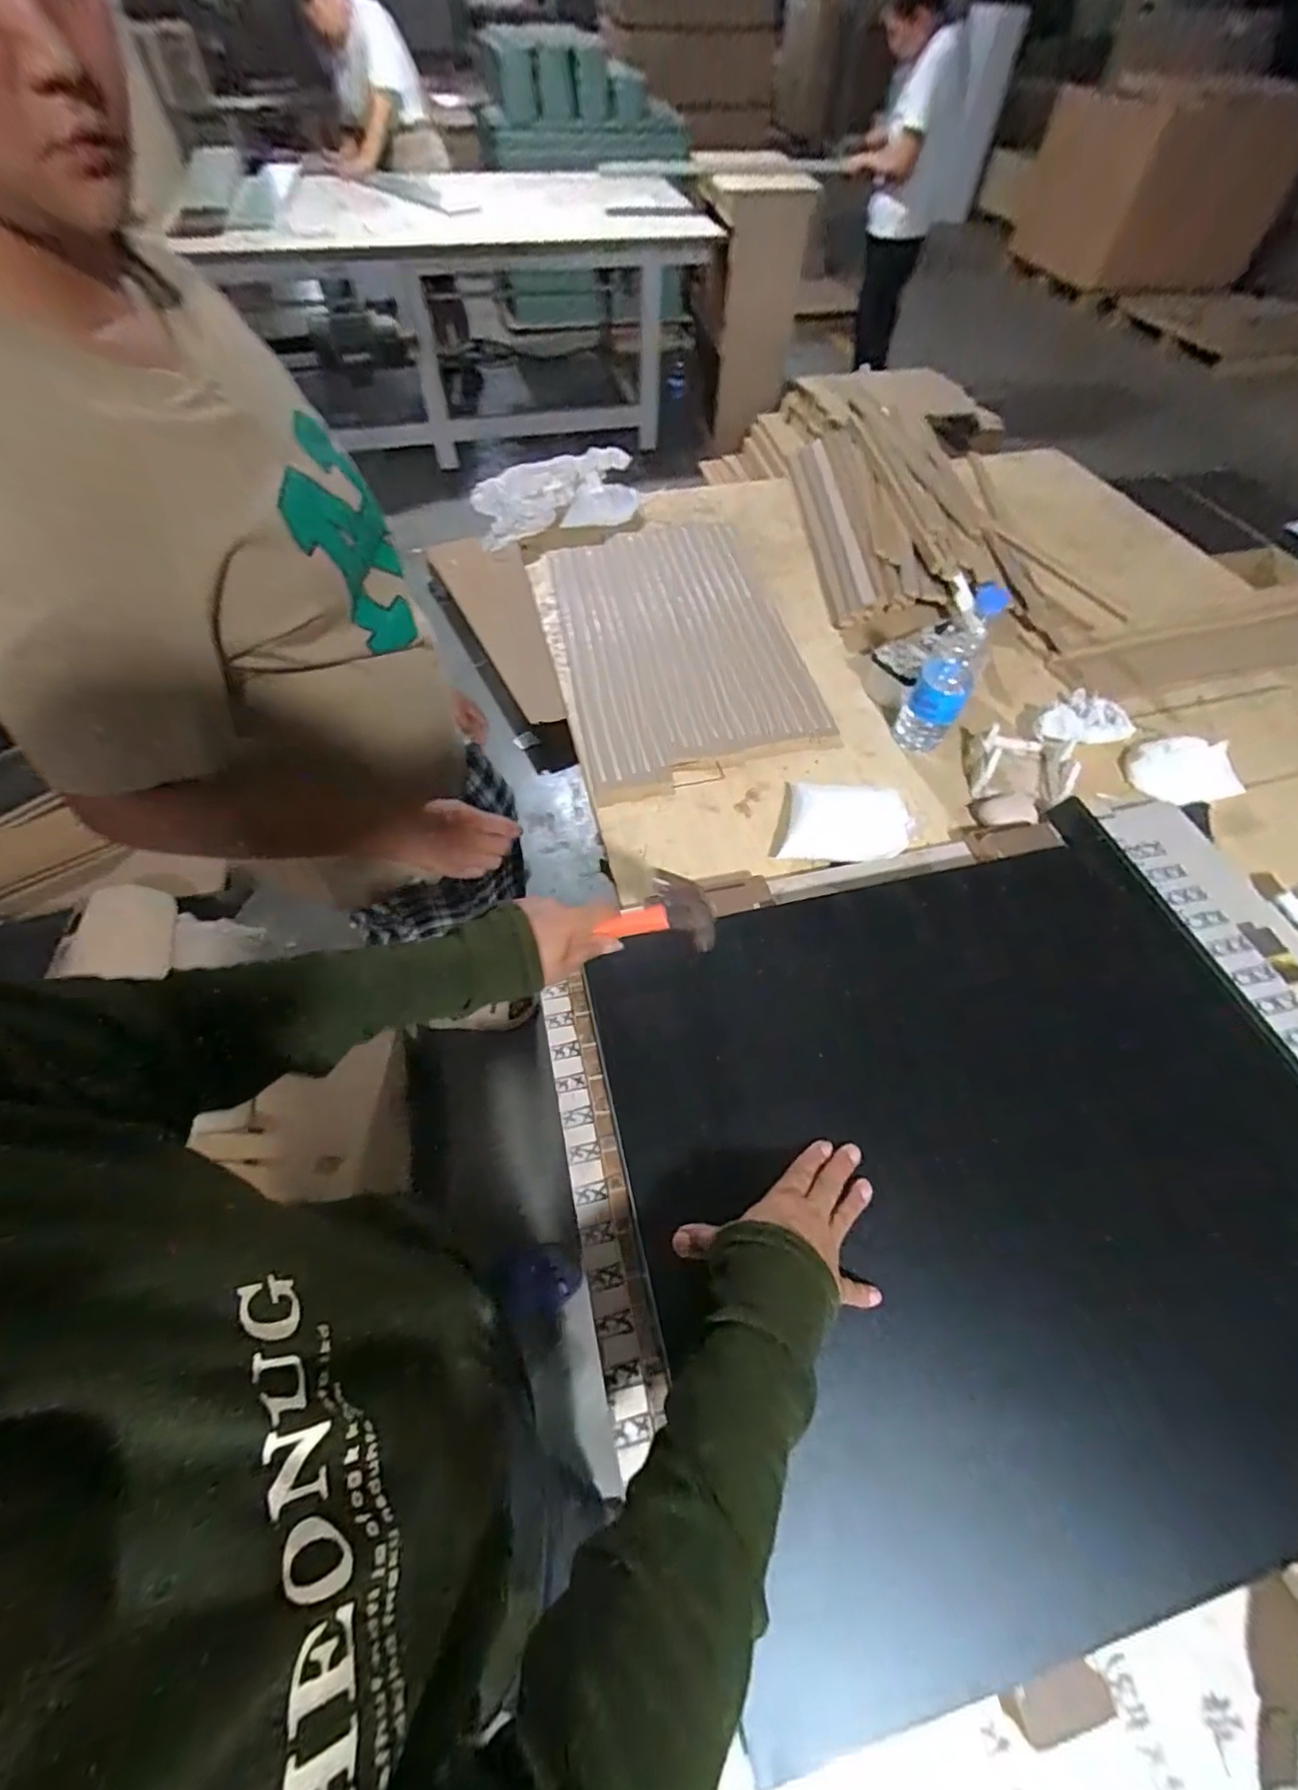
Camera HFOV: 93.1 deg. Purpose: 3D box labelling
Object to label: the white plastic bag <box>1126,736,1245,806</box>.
[{"bbox_3d":[0.701,-0.167,0.801,0.131,0.041,0.093,-12,58,-8],"label":"white plastic bag"}]

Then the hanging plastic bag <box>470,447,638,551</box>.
[{"bbox_3d":[-0.174,-0.741,1.145,0.300,0.110,0.082,-16,59,-10],"label":"hanging plastic bag"}]

